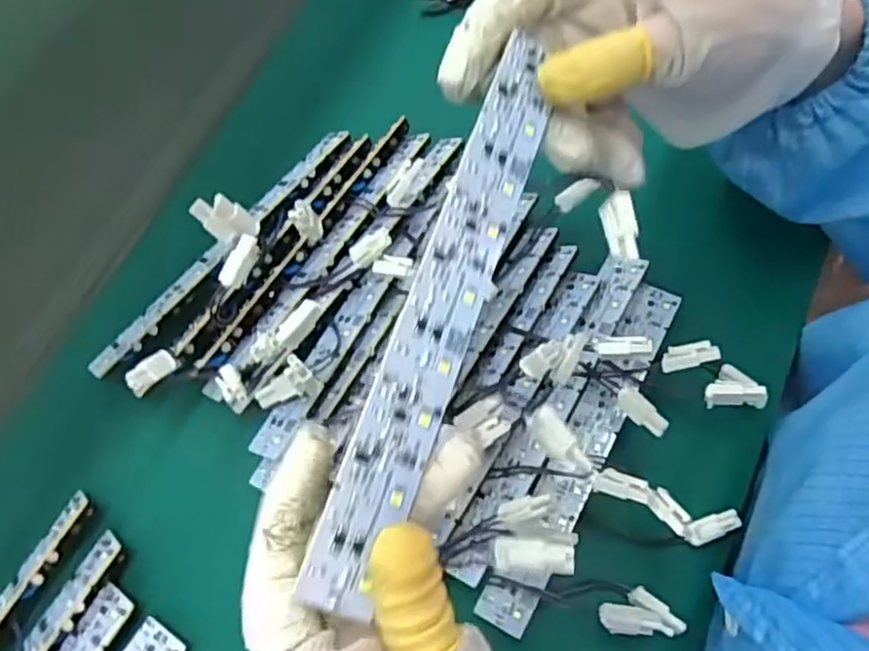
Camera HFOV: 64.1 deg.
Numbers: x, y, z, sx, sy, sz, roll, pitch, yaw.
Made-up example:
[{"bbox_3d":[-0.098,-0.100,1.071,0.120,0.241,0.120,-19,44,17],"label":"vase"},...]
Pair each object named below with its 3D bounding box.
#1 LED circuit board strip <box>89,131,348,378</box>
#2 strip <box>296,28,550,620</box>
[{"bbox_3d":[-0.117,-0.045,0.387,0.016,0.007,0.189,36,73,15],"label":"LED circuit board strip"},{"bbox_3d":[0.004,-0.008,0.211,0.023,0.004,0.180,28,70,-21],"label":"strip"}]

